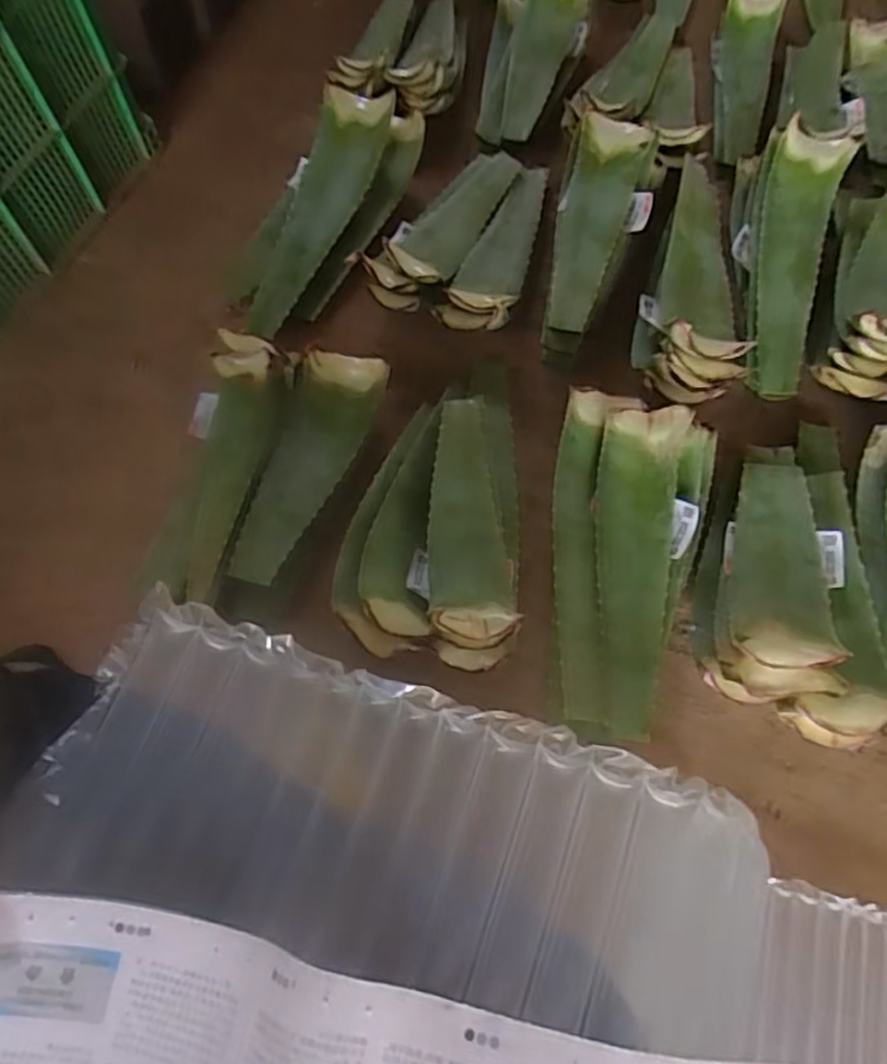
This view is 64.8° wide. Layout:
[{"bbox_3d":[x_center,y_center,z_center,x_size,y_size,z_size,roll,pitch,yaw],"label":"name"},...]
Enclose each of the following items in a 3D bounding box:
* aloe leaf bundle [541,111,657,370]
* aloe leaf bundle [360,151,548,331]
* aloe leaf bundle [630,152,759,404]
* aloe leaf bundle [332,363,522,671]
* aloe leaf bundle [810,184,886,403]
[{"bbox_3d":[0.236,-0.442,1.033,0.142,0.124,0.392,9,64,6],"label":"aloe leaf bundle"},{"bbox_3d":[0.041,-0.477,1.092,0.224,0.088,0.387,16,65,9],"label":"aloe leaf bundle"},{"bbox_3d":[0.349,-0.416,1.001,0.123,0.117,0.506,7,64,5],"label":"aloe leaf bundle"},{"bbox_3d":[-0.013,-0.048,0.870,0.215,0.099,0.399,3,64,3],"label":"aloe leaf bundle"},{"bbox_3d":[0.629,-0.386,0.991,0.130,0.111,0.429,17,65,12],"label":"aloe leaf bundle"}]

